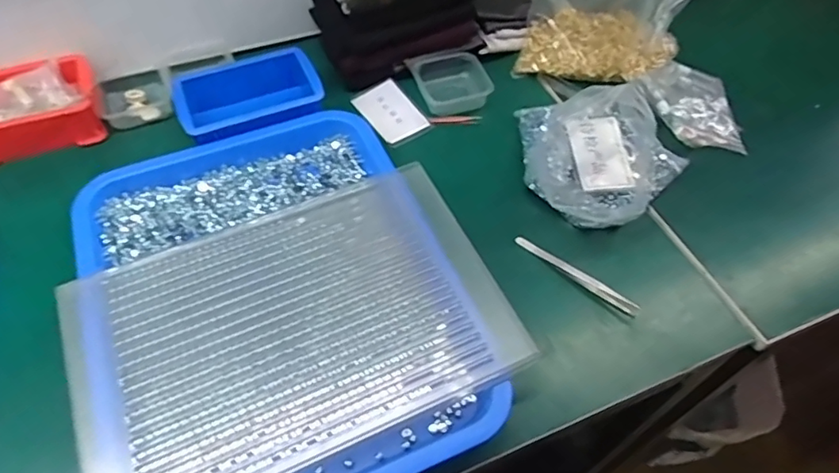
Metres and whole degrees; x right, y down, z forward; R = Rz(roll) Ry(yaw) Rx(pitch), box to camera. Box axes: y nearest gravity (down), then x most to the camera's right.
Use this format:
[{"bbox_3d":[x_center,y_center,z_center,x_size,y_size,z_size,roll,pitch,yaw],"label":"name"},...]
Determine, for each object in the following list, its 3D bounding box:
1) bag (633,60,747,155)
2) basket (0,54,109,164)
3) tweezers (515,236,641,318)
[{"bbox_3d":[0.320,-0.156,0.667,0.089,0.030,0.127,-7,55,-7],"label":"bag"},{"bbox_3d":[-0.436,-0.139,0.628,0.155,0.052,0.090,-16,57,-13],"label":"basket"},{"bbox_3d":[0.147,0.034,0.540,0.129,0.019,0.009,36,61,21],"label":"tweezers"}]

